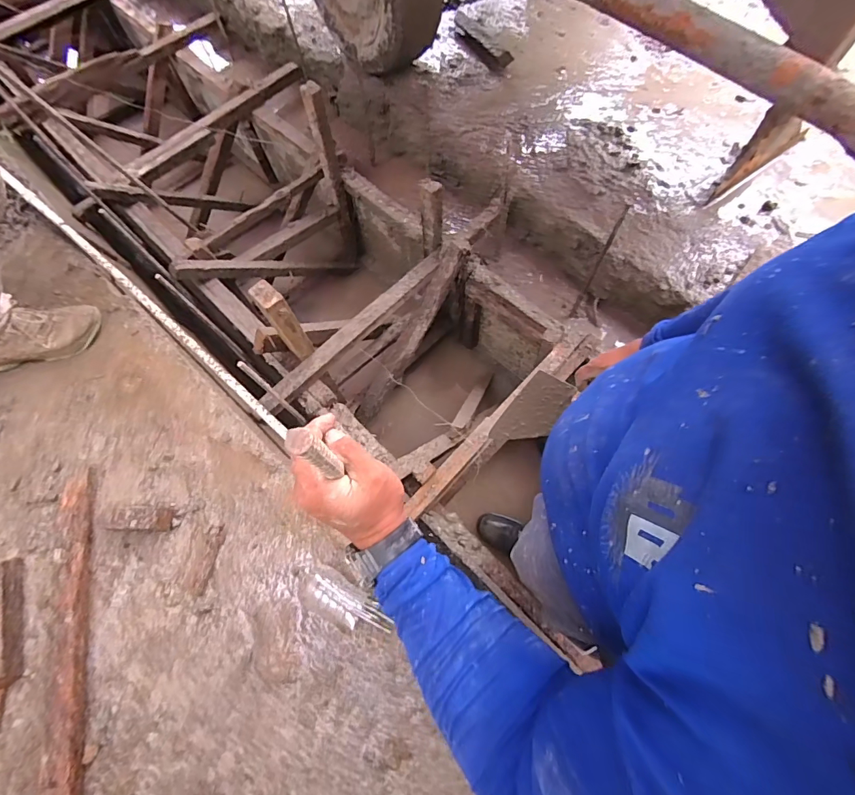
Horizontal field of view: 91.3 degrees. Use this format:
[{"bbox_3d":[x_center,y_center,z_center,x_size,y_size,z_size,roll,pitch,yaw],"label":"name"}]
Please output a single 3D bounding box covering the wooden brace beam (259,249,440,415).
[{"bbox_3d":[-0.190,-0.186,1.147,0.063,0.048,0.631,42,76,16],"label":"wooden brace beam"}]

